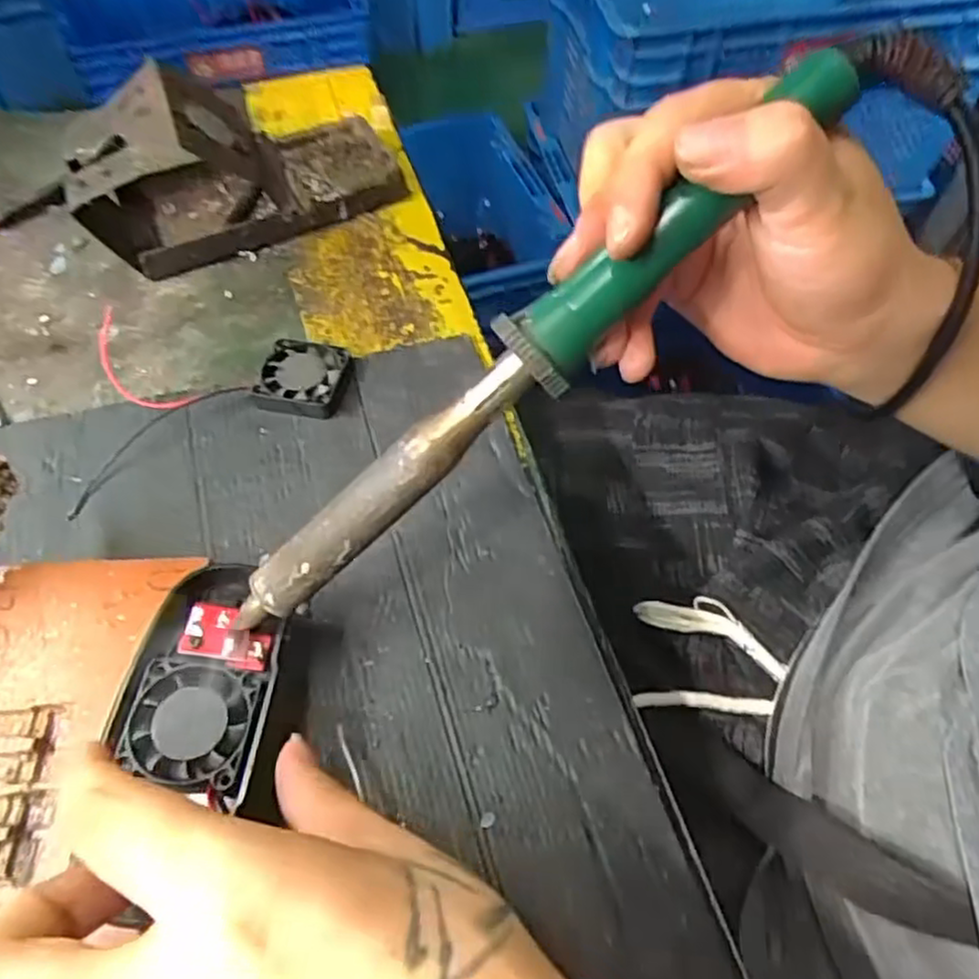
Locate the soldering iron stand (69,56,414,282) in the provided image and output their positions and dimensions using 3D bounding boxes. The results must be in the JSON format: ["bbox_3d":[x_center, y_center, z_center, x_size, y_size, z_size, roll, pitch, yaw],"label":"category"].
[{"bbox_3d":[-0.142,-0.189,0.403,0.171,0.081,0.076,-25,61,-14],"label":"soldering iron stand"}]

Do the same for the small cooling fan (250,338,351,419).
[{"bbox_3d":[-0.094,-0.055,0.358,0.040,0.013,0.040,9,59,6],"label":"small cooling fan"}]

